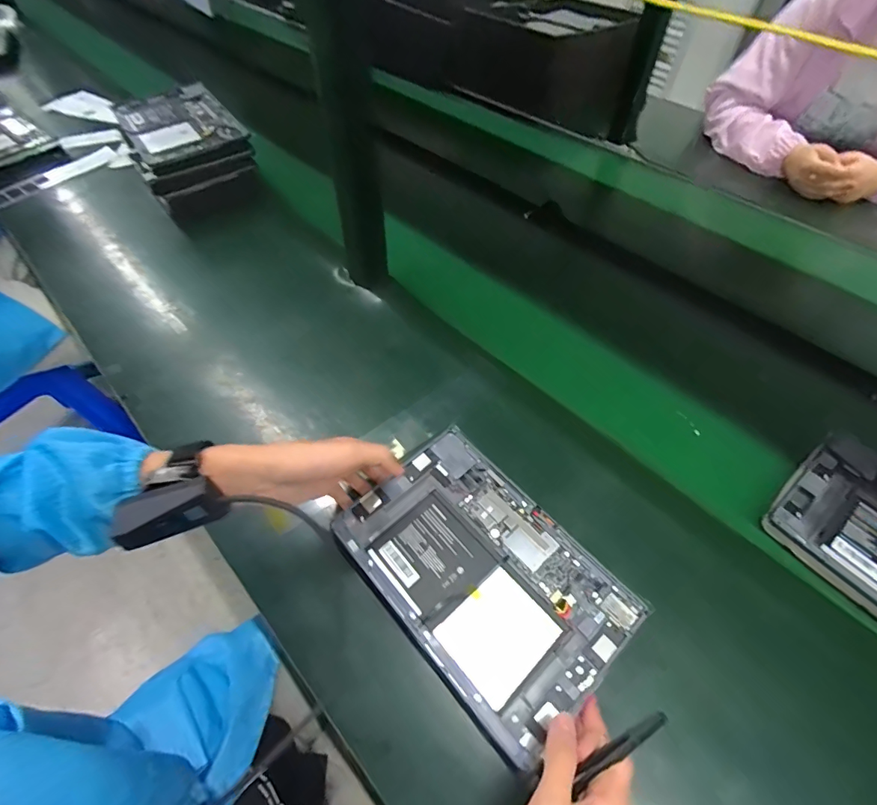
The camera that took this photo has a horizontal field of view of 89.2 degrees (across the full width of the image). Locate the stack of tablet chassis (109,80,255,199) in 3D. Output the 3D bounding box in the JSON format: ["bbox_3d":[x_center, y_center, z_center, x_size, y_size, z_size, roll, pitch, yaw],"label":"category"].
[{"bbox_3d":[-0.460,-0.487,0.803,0.175,0.070,0.246,-25,57,-19],"label":"stack of tablet chassis"}]

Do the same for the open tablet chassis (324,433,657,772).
[{"bbox_3d":[0.039,0.153,0.413,0.169,0.016,0.250,-37,66,-22],"label":"open tablet chassis"}]

